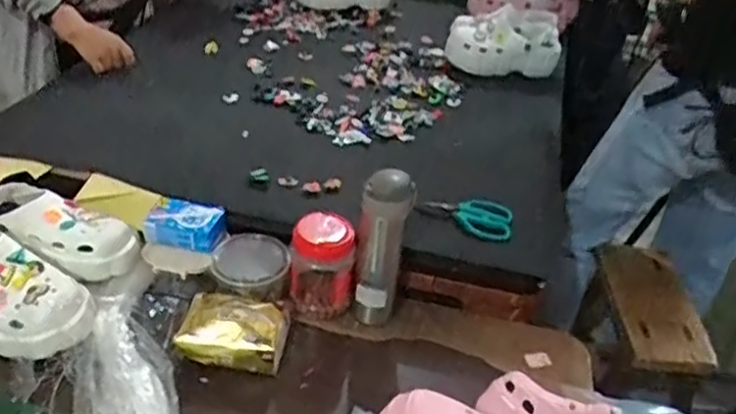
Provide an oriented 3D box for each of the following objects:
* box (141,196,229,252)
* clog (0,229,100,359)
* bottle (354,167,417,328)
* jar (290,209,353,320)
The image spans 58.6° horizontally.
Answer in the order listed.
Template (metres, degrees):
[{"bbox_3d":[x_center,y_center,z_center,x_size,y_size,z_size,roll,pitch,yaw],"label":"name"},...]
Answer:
[{"bbox_3d":[-0.280,0.028,1.015,0.123,0.044,0.072,14,37,11],"label":"box"},{"bbox_3d":[-0.495,0.109,0.906,0.288,0.094,0.126,27,41,27],"label":"clog"},{"bbox_3d":[0.020,0.066,0.952,0.068,0.245,0.073,9,36,4],"label":"bottle"},{"bbox_3d":[-0.066,0.081,0.965,0.094,0.157,0.075,3,36,-4],"label":"jar"}]

